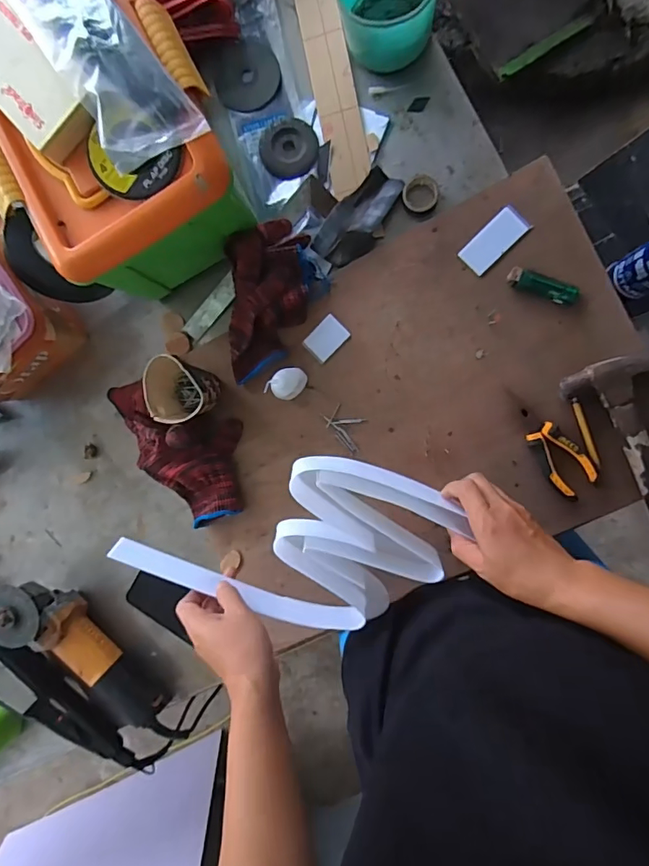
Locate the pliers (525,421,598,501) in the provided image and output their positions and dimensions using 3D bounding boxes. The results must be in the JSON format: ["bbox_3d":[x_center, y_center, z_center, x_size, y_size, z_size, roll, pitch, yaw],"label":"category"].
[{"bbox_3d":[0.285,0.033,0.587,0.049,0.009,0.093,-37,89,10],"label":"pliers"}]

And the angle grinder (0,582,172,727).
[{"bbox_3d":[-0.351,0.314,0.683,0.103,0.077,0.278,-38,88,10],"label":"angle grinder"}]

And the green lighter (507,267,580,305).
[{"bbox_3d":[0.261,-0.175,0.584,0.082,0.011,0.023,23,98,6],"label":"green lighter"}]

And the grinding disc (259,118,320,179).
[{"bbox_3d":[-0.046,-0.372,0.633,0.074,0.007,0.078,1,95,8],"label":"grinding disc"}]

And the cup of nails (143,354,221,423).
[{"bbox_3d":[-0.175,-0.055,0.621,0.070,0.089,0.078,-2,94,9],"label":"cup of nails"}]

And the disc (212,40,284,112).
[{"bbox_3d":[-0.101,-0.469,0.639,0.084,0.008,0.091,1,95,8],"label":"disc"}]

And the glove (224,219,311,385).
[{"bbox_3d":[-0.074,-0.166,0.617,0.099,0.052,0.202,5,95,8],"label":"glove"}]

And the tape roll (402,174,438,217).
[{"bbox_3d":[0.120,-0.298,0.611,0.044,0.022,0.046,1,95,8],"label":"tape roll"}]

